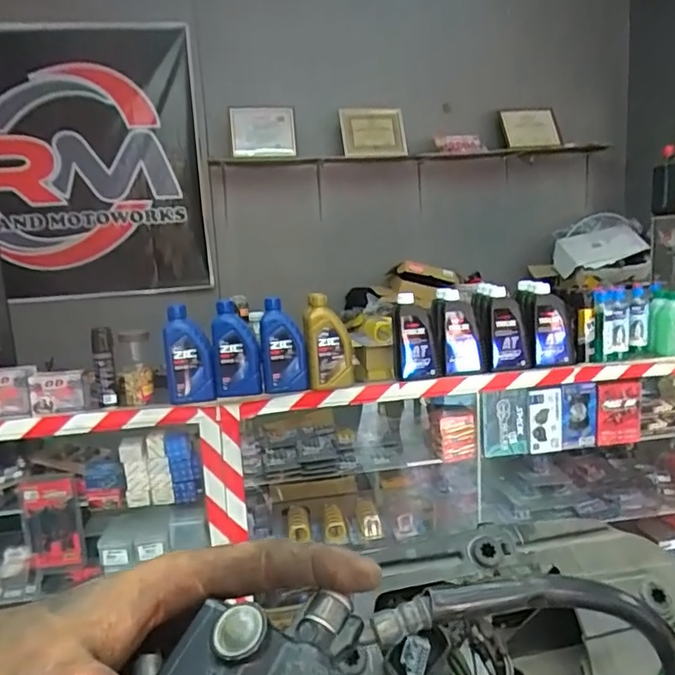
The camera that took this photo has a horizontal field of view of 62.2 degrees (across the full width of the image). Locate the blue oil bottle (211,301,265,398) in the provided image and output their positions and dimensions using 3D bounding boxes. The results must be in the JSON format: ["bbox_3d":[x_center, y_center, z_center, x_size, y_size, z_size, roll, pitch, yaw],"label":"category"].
[{"bbox_3d":[-0.255,0.031,1.406,0.109,0.233,0.062,-6,10,-15],"label":"blue oil bottle"}]

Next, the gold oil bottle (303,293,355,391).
[{"bbox_3d":[-0.023,0.015,1.408,0.115,0.226,0.053,-4,9,-3],"label":"gold oil bottle"}]

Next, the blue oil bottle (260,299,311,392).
[{"bbox_3d":[-0.135,0.027,1.402,0.111,0.221,0.073,-5,10,-9],"label":"blue oil bottle"}]

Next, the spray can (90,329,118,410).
[{"bbox_3d":[-0.576,0.080,1.390,0.051,0.194,0.055,-7,10,-24],"label":"spray can"}]

